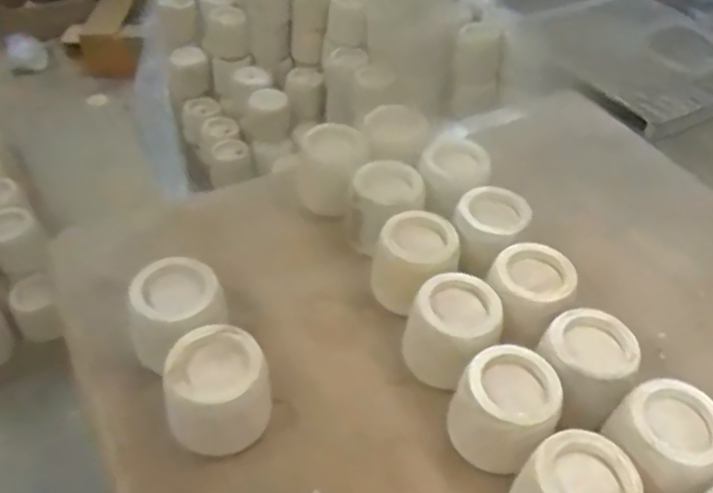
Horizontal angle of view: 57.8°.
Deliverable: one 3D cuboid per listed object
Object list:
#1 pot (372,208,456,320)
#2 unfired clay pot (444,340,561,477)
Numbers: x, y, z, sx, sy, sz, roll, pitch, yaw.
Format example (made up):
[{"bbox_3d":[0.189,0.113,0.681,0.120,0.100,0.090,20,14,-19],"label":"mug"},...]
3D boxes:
[{"bbox_3d":[0.096,0.024,1.043,0.122,0.112,0.132,2,46,-2],"label":"pot"},{"bbox_3d":[0.200,0.226,0.875,0.136,0.124,0.134,29,51,23],"label":"unfired clay pot"}]

